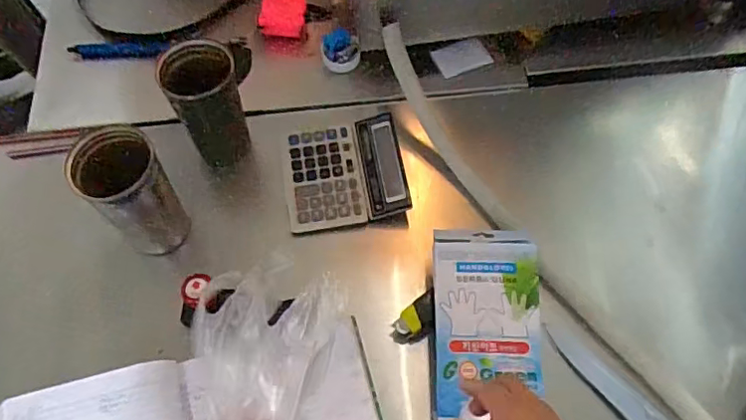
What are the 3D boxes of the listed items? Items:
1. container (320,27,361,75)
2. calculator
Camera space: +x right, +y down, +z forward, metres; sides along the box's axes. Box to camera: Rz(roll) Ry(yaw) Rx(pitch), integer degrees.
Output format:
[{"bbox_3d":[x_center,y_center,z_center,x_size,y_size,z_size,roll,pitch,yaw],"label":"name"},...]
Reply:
[{"bbox_3d":[-0.046,-0.224,0.806,0.054,0.037,0.050,0,62,0],"label":"container"},{"bbox_3d":[-0.035,-0.052,0.721,0.145,0.025,0.146,-6,63,-3],"label":"calculator"}]

